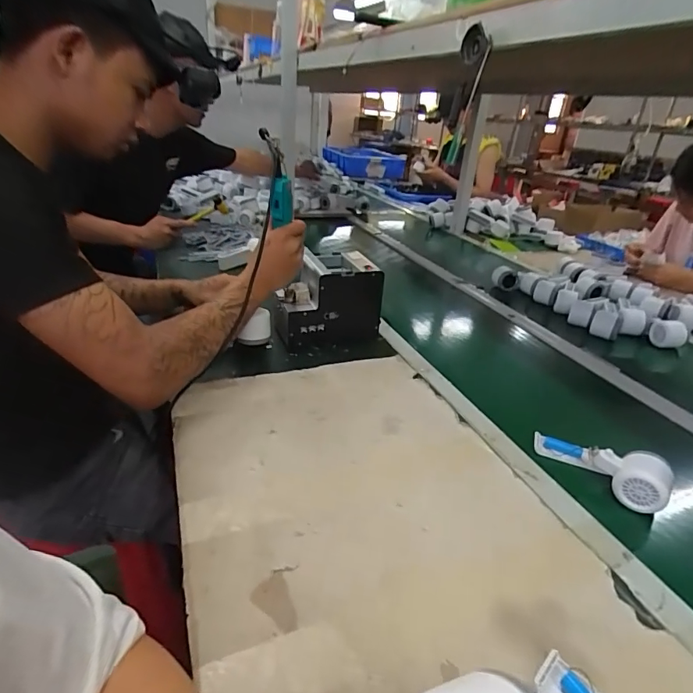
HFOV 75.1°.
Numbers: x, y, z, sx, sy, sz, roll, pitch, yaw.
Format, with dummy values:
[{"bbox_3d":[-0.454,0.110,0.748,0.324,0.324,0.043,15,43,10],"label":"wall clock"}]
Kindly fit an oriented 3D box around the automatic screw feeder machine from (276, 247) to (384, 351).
[{"bbox_3d":[-0.039,-0.088,0.883,0.186,0.154,0.125,-6,29,-20],"label":"automatic screw feeder machine"}]

